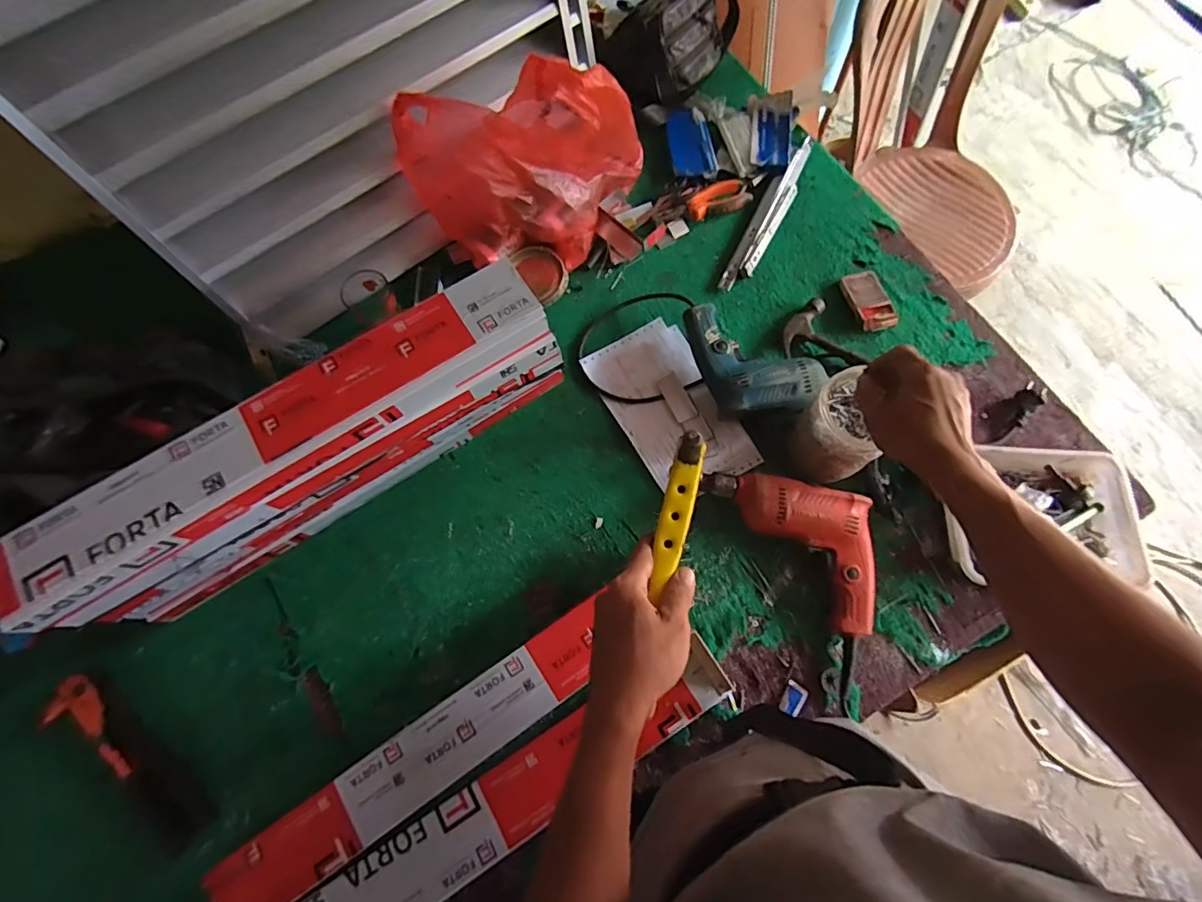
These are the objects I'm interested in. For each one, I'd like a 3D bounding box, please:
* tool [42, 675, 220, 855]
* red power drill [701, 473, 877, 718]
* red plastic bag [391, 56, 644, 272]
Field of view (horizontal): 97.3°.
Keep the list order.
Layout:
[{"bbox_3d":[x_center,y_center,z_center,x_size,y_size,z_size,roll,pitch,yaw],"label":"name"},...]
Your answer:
[{"bbox_3d":[-0.531,0.346,0.596,0.230,0.022,0.059,37,76,12],"label":"tool"},{"bbox_3d":[0.255,0.109,0.645,0.158,0.058,0.270,-32,74,-8],"label":"red power drill"},{"bbox_3d":[-0.084,-0.387,0.703,0.341,0.276,0.136,-17,72,-5],"label":"red plastic bag"}]

